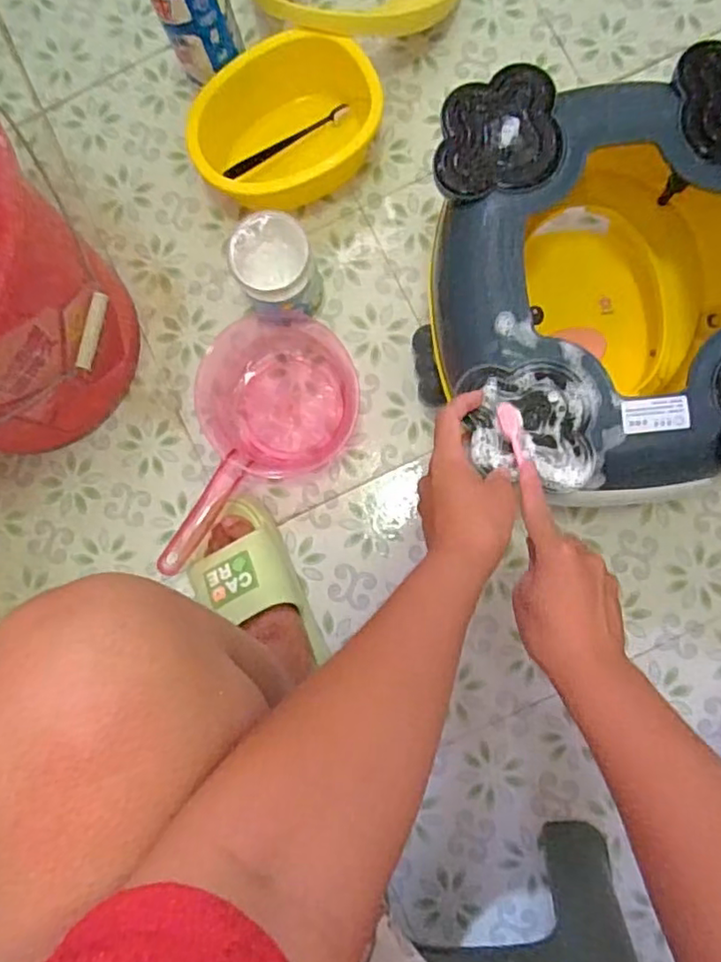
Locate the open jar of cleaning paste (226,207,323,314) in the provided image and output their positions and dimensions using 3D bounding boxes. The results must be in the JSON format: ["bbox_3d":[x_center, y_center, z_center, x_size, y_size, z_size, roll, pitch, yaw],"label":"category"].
[{"bbox_3d":[-0.085,-0.216,0.670,0.079,0.116,0.077,0,85,3],"label":"open jar of cleaning paste"}]

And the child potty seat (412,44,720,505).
[{"bbox_3d":[0.219,-0.161,0.586,0.293,0.192,0.334,-4,85,2],"label":"child potty seat"}]

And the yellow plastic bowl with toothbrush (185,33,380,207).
[{"bbox_3d":[-0.084,-0.394,0.704,0.211,0.096,0.140,-32,84,0],"label":"yellow plastic bowl with toothbrush"}]

